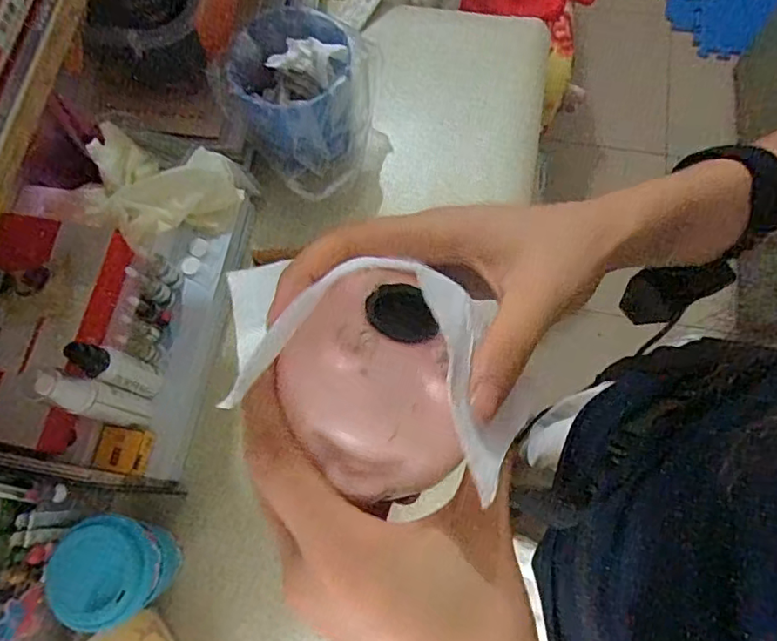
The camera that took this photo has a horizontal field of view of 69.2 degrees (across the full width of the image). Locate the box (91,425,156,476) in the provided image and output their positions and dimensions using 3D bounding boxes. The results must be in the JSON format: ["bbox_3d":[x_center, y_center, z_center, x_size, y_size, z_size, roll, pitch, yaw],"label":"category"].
[{"bbox_3d":[-0.247,0.121,0.527,0.036,0.029,0.040,8,73,5],"label":"box"}]

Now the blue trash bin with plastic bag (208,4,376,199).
[{"bbox_3d":[-0.103,-0.239,0.631,0.148,0.130,0.154,-1,72,2],"label":"blue trash bin with plastic bag"}]

